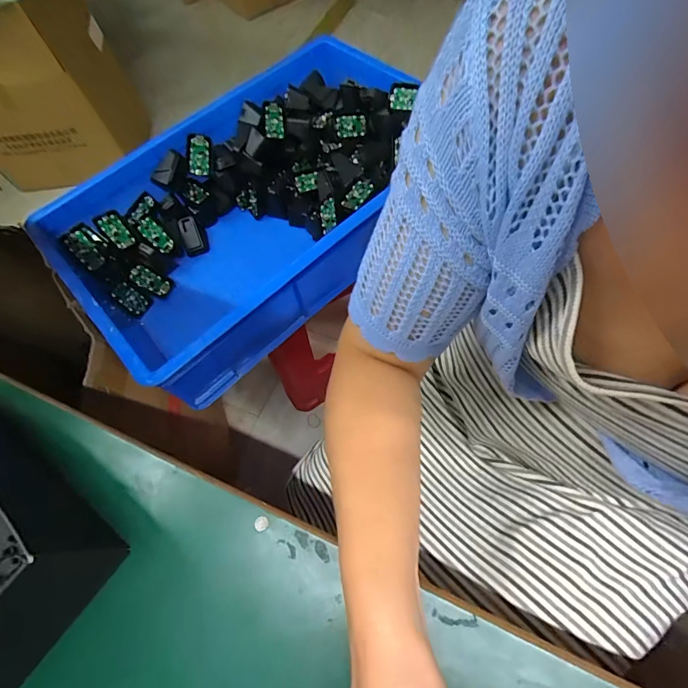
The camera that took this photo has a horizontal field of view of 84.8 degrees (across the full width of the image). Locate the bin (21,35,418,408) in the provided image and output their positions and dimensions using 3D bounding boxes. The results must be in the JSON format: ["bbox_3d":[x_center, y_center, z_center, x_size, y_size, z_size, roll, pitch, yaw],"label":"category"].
[{"bbox_3d":[-0.127,-0.239,0.658,0.634,0.169,0.387,-41,69,-15],"label":"bin"}]

